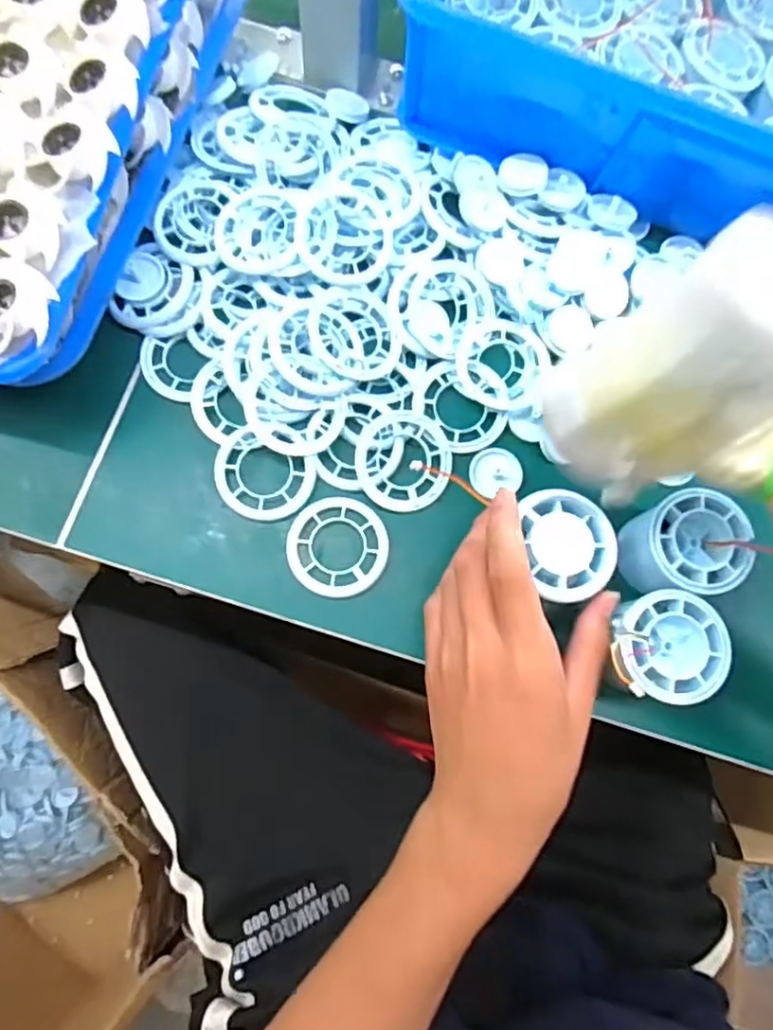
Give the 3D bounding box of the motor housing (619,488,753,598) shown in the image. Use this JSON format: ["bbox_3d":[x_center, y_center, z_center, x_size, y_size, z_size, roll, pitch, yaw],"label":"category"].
[{"bbox_3d":[0.162,0.017,0.350,0.055,0.049,0.054,1,77,-3],"label":"motor housing"}]

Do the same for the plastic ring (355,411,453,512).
[{"bbox_3d":[0.011,-0.032,0.368,0.056,0.010,0.058,1,77,-3],"label":"plastic ring"}]

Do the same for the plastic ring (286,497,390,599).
[{"bbox_3d":[-0.028,0.018,0.362,0.057,0.004,0.058,1,77,-3],"label":"plastic ring"}]

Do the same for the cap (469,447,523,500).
[{"bbox_3d":[0.065,-0.027,0.377,0.031,0.004,0.027,-18,78,-8],"label":"cap"}]

